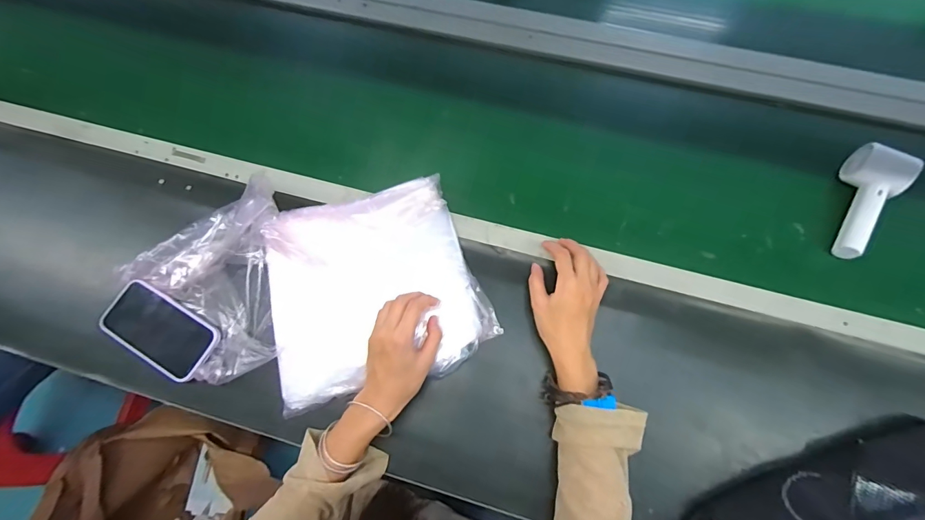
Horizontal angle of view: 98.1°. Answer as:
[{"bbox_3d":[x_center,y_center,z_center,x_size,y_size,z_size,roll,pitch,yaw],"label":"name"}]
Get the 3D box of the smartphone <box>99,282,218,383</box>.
[{"bbox_3d":[-0.388,0.086,0.506,0.150,0.011,0.075,29,75,10],"label":"smartphone"}]

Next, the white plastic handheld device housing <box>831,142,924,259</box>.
[{"bbox_3d":[0.531,-0.071,0.528,0.052,0.057,0.157,21,88,8],"label":"white plastic handheld device housing"}]

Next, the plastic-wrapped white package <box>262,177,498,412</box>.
[{"bbox_3d":[-0.111,0.032,0.504,0.262,0.036,0.241,-14,81,-4],"label":"plastic-wrapped white package"}]

